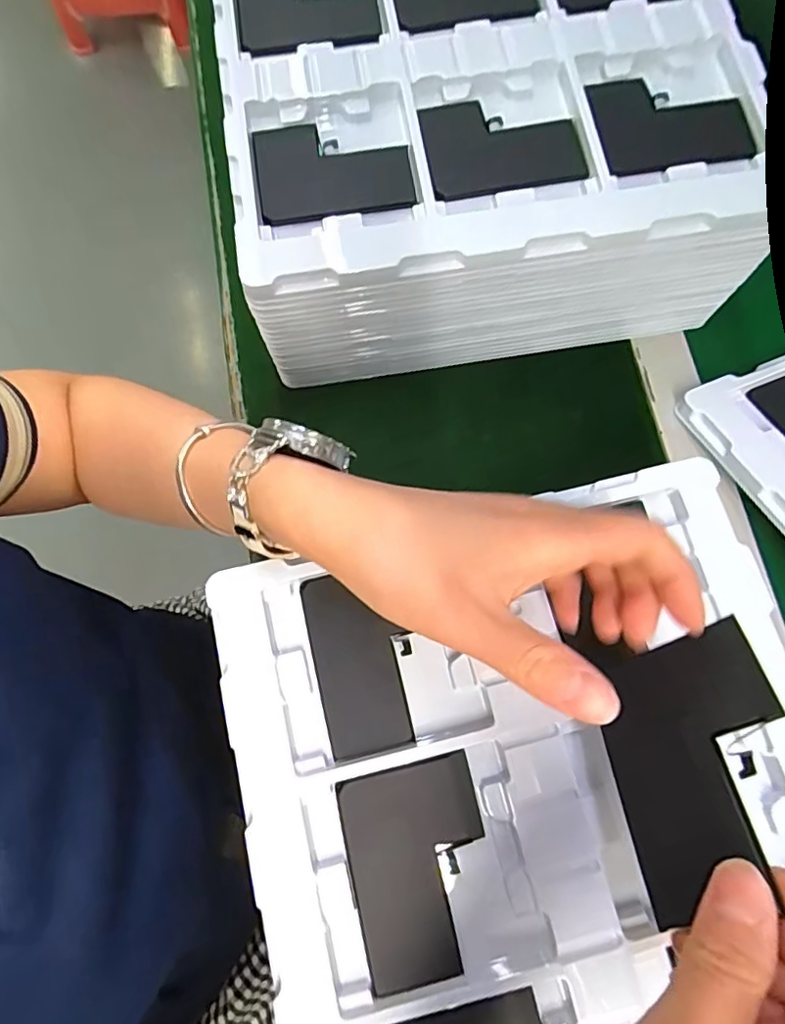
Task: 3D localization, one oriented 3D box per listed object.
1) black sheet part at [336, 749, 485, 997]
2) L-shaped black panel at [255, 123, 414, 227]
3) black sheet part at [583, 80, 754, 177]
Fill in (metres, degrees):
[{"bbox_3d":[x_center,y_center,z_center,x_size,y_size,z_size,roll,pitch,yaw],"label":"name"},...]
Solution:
[{"bbox_3d":[0.013,0.169,0.262,0.066,0.005,0.090,-14,76,-2],"label":"black sheet part"},{"bbox_3d":[-0.035,-0.202,0.323,0.089,0.007,0.069,-8,76,-1],"label":"L-shaped black panel"},{"bbox_3d":[0.164,-0.231,0.327,0.085,0.004,0.068,-7,76,0],"label":"black sheet part"}]

